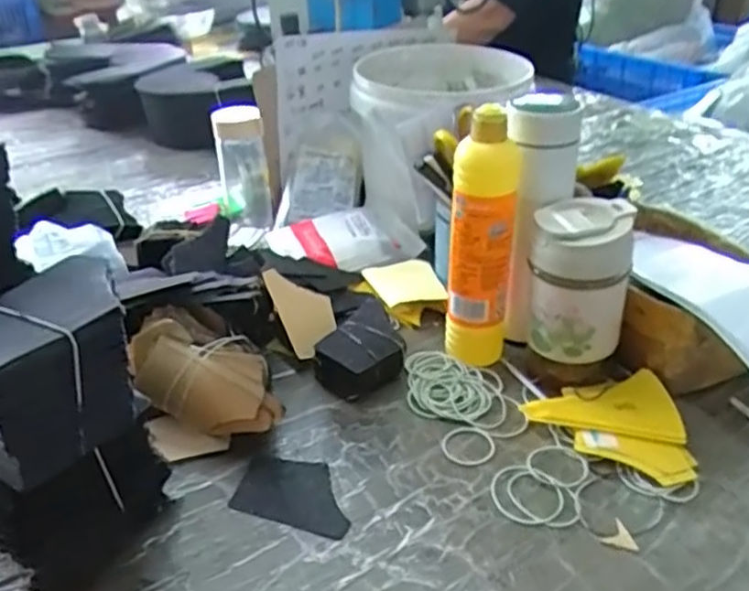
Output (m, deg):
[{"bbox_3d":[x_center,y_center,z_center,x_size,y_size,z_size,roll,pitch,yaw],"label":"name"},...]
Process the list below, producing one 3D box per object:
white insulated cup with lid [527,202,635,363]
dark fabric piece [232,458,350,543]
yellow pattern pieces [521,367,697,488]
[{"bbox_3d":[0.172,-0.002,0.589,0.079,0.146,0.068,9,33,16],"label":"white insulated cup with lid"},{"bbox_3d":[-0.058,0.149,0.525,0.092,0.005,0.064,8,33,15],"label":"dark fabric piece"},{"bbox_3d":[0.187,0.106,0.555,0.114,0.030,0.103,-4,32,-4],"label":"yellow pattern pieces"}]

